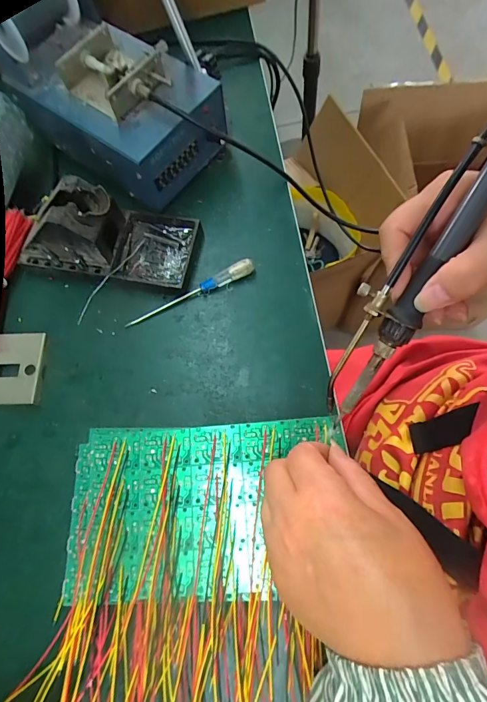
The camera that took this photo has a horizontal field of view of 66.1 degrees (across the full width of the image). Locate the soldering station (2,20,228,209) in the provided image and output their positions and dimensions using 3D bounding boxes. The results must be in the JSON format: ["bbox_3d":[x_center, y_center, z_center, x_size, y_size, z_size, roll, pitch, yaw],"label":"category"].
[{"bbox_3d":[-0.113,-0.232,0.363,0.173,0.086,0.120,34,76,13],"label":"soldering station"}]

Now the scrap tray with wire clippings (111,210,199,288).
[{"bbox_3d":[-0.082,-0.094,0.352,0.068,0.015,0.072,10,72,4],"label":"scrap tray with wire clippings"}]

